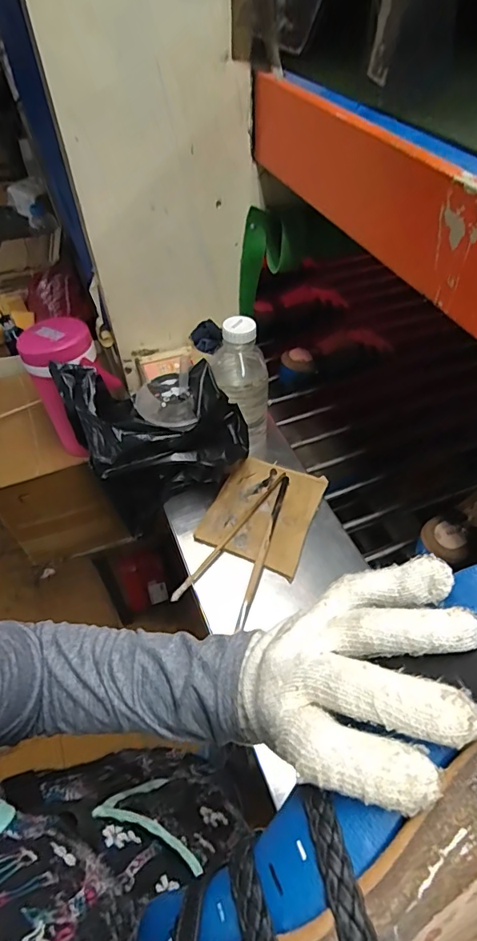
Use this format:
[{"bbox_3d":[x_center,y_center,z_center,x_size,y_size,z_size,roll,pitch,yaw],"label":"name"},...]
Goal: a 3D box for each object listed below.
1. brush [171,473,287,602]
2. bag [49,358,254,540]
[{"bbox_3d":[-0.008,0.091,0.697,0.010,0.018,0.261,30,56,24],"label":"brush"},{"bbox_3d":[-0.116,-0.057,0.739,0.241,0.203,0.187,-19,52,-15],"label":"bag"}]

